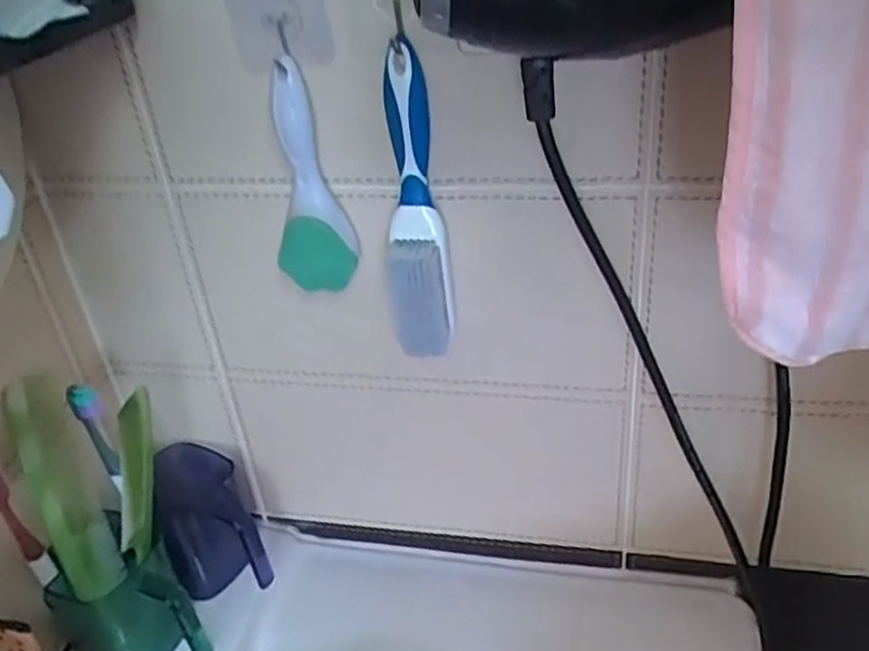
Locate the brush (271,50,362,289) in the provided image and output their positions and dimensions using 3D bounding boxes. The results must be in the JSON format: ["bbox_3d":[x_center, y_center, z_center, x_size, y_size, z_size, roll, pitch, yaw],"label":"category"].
[{"bbox_3d":[-0.076,-0.086,0.462,0.046,0.136,0.023,-3,32,5],"label":"brush"}]

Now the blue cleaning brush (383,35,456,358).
[{"bbox_3d":[-0.012,-0.063,0.444,0.038,0.180,0.036,-7,32,-1],"label":"blue cleaning brush"}]

